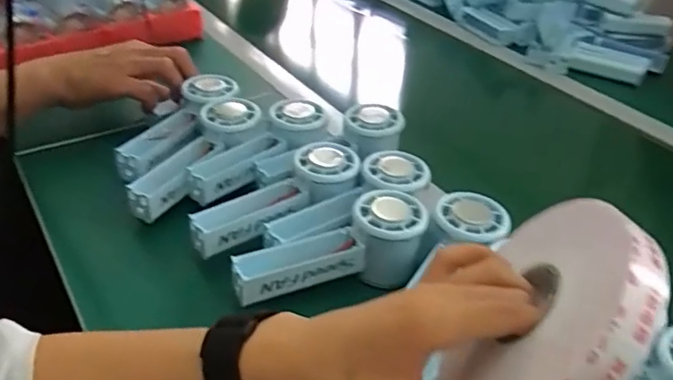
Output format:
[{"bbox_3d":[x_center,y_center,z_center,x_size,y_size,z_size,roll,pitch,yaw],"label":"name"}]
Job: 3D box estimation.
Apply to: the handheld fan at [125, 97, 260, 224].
[{"bbox_3d":[-0.128,-0.035,0.521,0.057,0.033,0.154,21,52,20],"label":"handheld fan"}]

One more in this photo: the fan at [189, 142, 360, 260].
[{"bbox_3d":[-0.049,0.005,0.471,0.150,0.035,0.045,-30,48,-21],"label":"fan"}]

